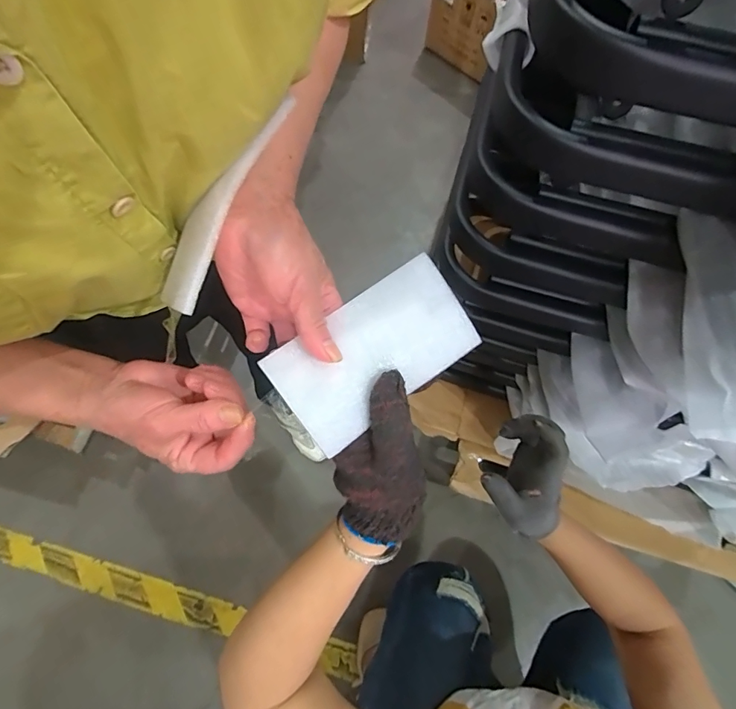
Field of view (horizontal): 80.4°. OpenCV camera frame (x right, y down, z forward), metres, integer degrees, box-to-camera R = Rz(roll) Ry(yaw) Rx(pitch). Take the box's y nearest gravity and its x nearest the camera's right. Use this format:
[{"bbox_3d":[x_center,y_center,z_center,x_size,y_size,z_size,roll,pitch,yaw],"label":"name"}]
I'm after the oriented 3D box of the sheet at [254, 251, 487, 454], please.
[{"bbox_3d":[0.006,-0.003,0.302,0.141,0.005,0.077,-35,95,-16],"label":"sheet"}]

